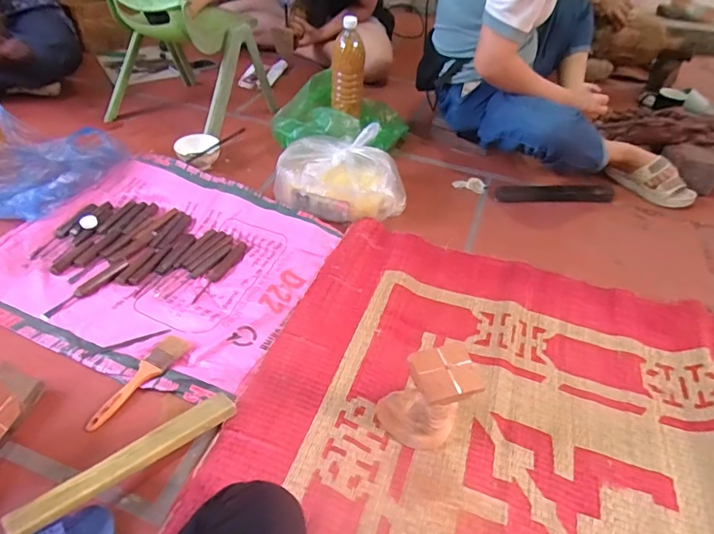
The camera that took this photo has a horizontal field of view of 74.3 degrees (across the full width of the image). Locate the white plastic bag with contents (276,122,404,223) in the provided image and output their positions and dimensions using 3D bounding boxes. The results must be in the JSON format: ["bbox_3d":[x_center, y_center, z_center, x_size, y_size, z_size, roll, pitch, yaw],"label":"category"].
[{"bbox_3d":[-0.042,-0.195,1.066,0.264,0.134,0.199,-14,47,-18],"label":"white plastic bag with contents"}]

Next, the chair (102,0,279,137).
[{"bbox_3d":[-0.451,-0.630,1.218,0.349,0.455,0.330,21,46,17],"label":"chair"}]

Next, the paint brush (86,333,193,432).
[{"bbox_3d":[-0.337,0.174,0.732,0.048,0.013,0.183,22,47,18],"label":"paint brush"}]

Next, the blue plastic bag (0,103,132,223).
[{"bbox_3d":[-0.697,-0.254,1.036,0.223,0.167,0.326,26,48,21],"label":"blue plastic bag"}]

